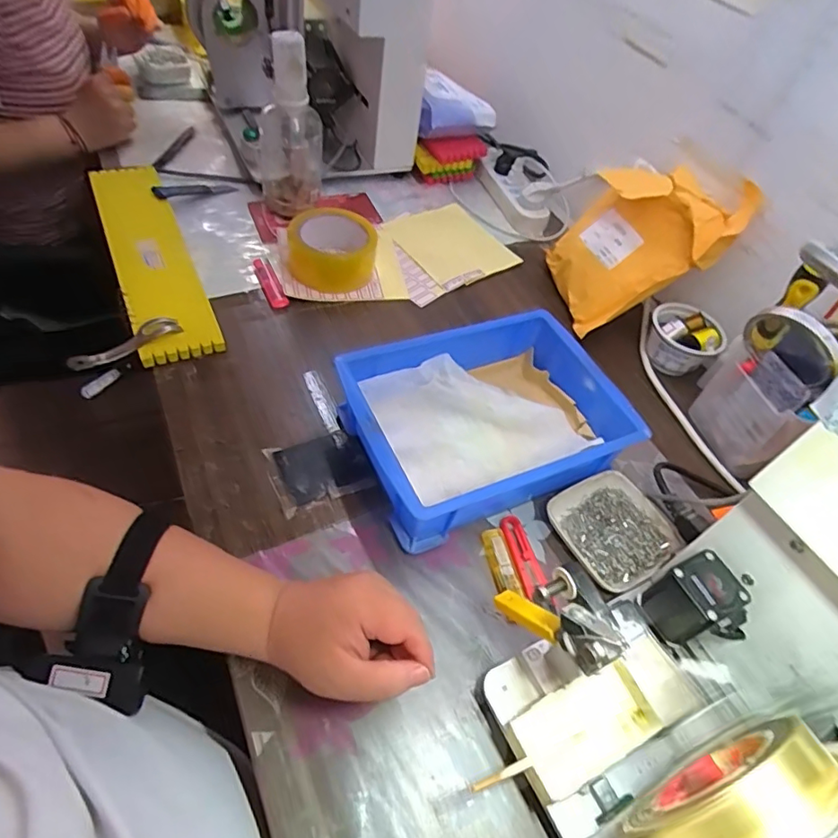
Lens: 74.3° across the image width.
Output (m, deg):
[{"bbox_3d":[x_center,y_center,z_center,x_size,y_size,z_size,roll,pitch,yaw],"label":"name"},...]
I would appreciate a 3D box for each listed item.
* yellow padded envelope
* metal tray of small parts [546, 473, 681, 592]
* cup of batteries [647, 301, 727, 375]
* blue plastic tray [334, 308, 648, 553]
[{"bbox_3d":[0.256,-0.214,0.644,0.053,0.226,0.148,-2,66,-53],"label":"yellow padded envelope"},{"bbox_3d":[0.175,0.096,0.494,0.092,0.017,0.096,-22,58,-25],"label":"metal tray of small parts"},{"bbox_3d":[0.307,-0.094,0.649,0.071,0.055,0.076,11,50,-2],"label":"cup of batteries"},{"bbox_3d":[0.064,-0.005,0.515,0.244,0.061,0.176,-15,56,-21],"label":"blue plastic tray"}]

